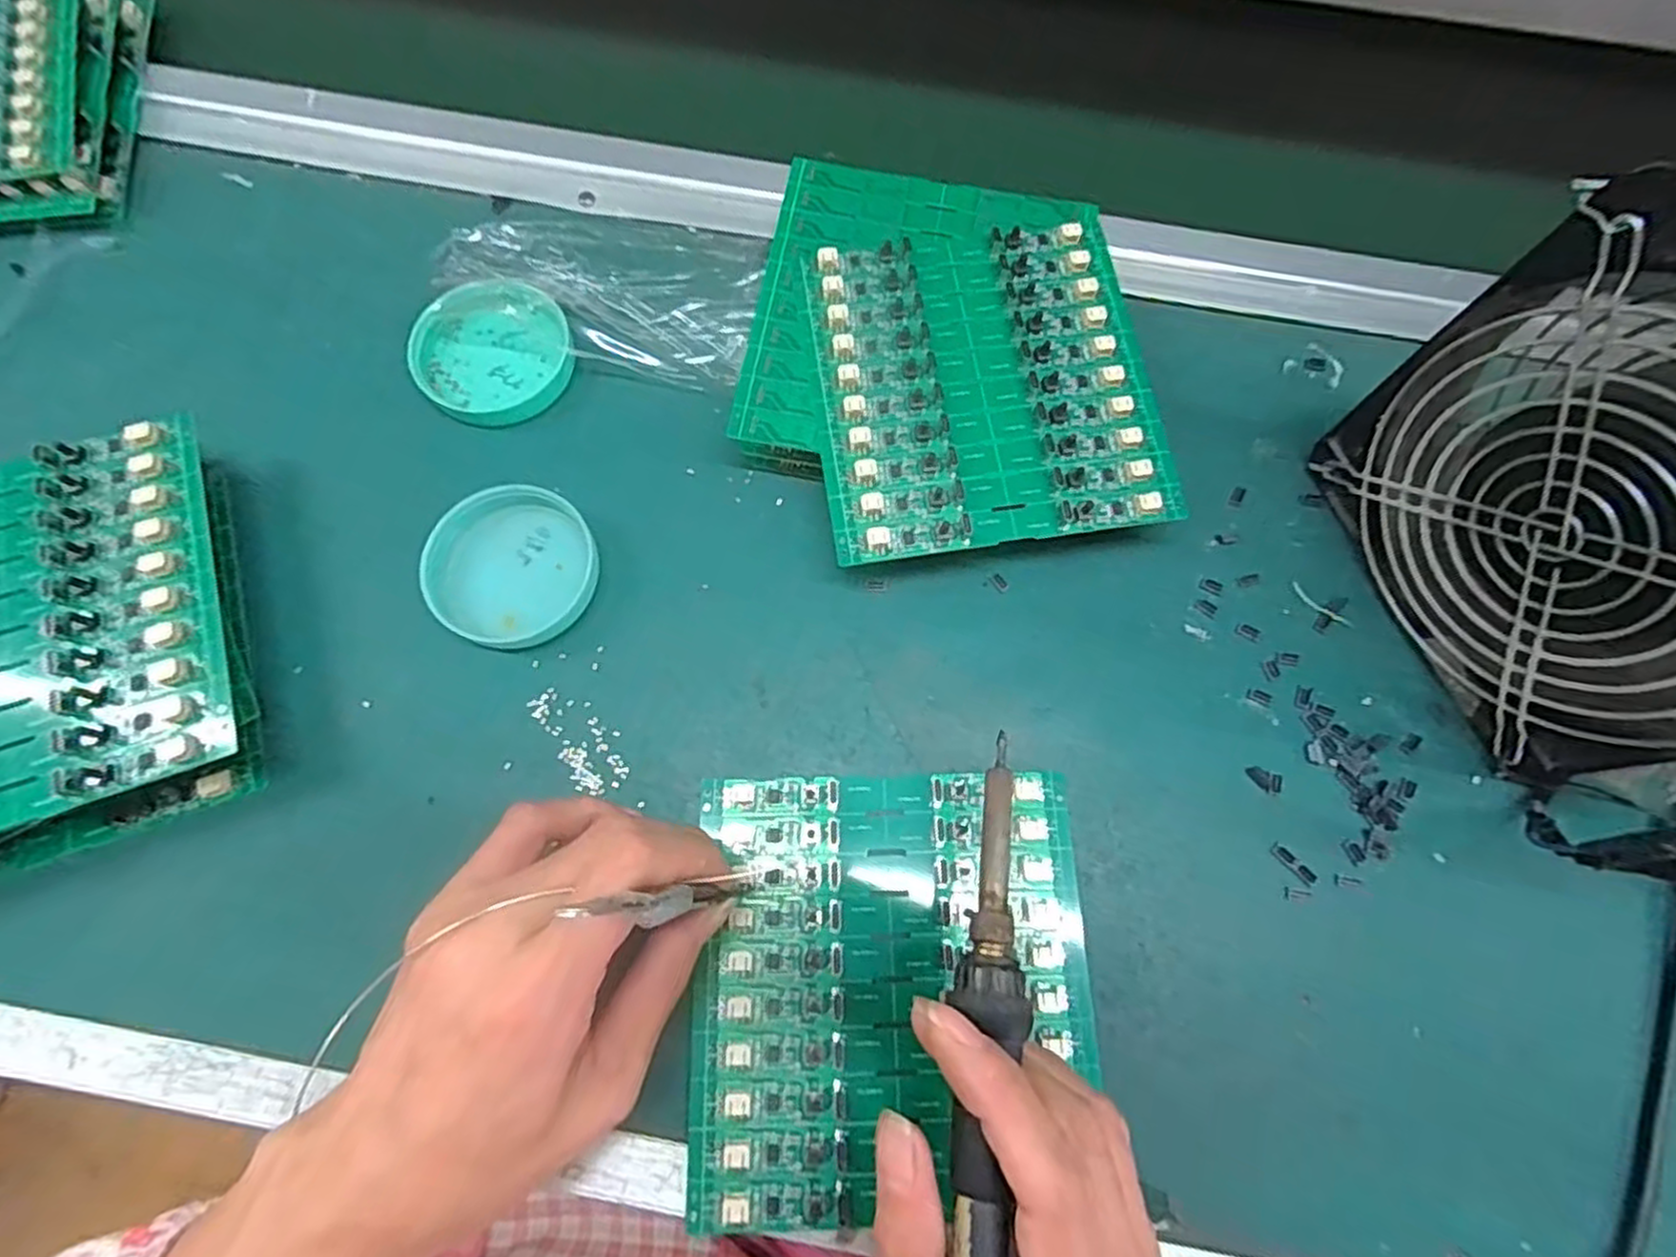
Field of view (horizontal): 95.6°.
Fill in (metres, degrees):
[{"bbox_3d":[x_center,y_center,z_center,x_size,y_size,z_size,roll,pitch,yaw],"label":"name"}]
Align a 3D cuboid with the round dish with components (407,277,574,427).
[{"bbox_3d":[-0.150,-0.120,0.331,0.064,0.010,0.065,0,73,-1],"label":"round dish with components"}]

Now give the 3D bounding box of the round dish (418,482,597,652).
[{"bbox_3d":[-0.129,-0.025,0.301,0.063,0.014,0.061,0,73,-1],"label":"round dish"}]

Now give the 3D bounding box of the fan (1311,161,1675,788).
[{"bbox_3d":[0.253,-0.037,0.237,0.062,0.152,0.157,-19,75,-6],"label":"fan"}]

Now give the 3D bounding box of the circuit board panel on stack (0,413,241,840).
[{"bbox_3d":[-0.288,0.004,0.266,0.132,0.016,0.135,-20,74,-8],"label":"circuit board panel on stack"}]

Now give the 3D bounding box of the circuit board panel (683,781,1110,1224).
[{"bbox_3d":[0.020,0.120,0.260,0.134,0.009,0.136,-1,73,-1],"label":"circuit board panel"}]

